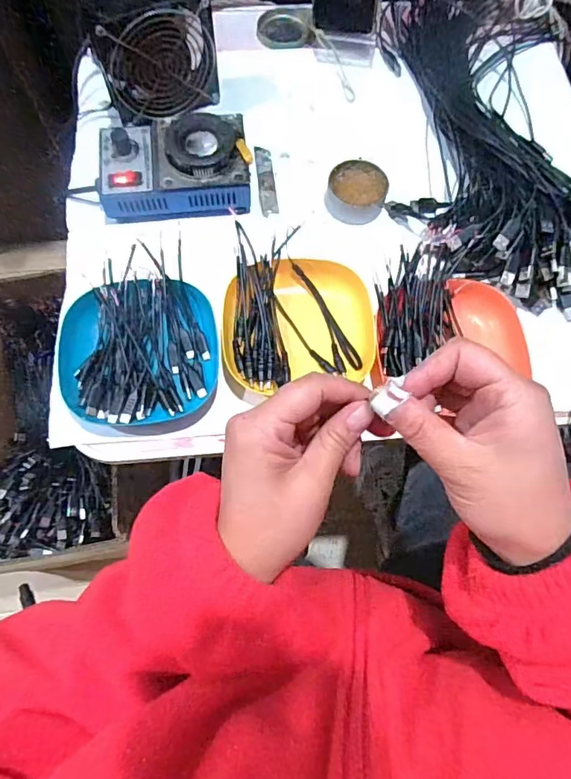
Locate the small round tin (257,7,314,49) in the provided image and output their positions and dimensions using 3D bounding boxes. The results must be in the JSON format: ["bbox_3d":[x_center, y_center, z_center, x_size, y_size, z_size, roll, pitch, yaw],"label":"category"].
[{"bbox_3d":[-0.002,-0.462,0.626,0.068,0.008,0.066,1,71,-2],"label":"small round tin"}]

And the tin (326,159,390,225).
[{"bbox_3d":[0.077,-0.214,0.527,0.062,0.025,0.067,1,71,-2],"label":"tin"}]

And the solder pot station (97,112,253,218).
[{"bbox_3d":[-0.115,-0.229,0.509,0.153,0.062,0.103,-8,72,-5],"label":"solder pot station"}]

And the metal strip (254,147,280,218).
[{"bbox_3d":[-0.021,-0.232,0.542,0.018,0.004,0.093,-6,72,-4],"label":"metal strip"}]

